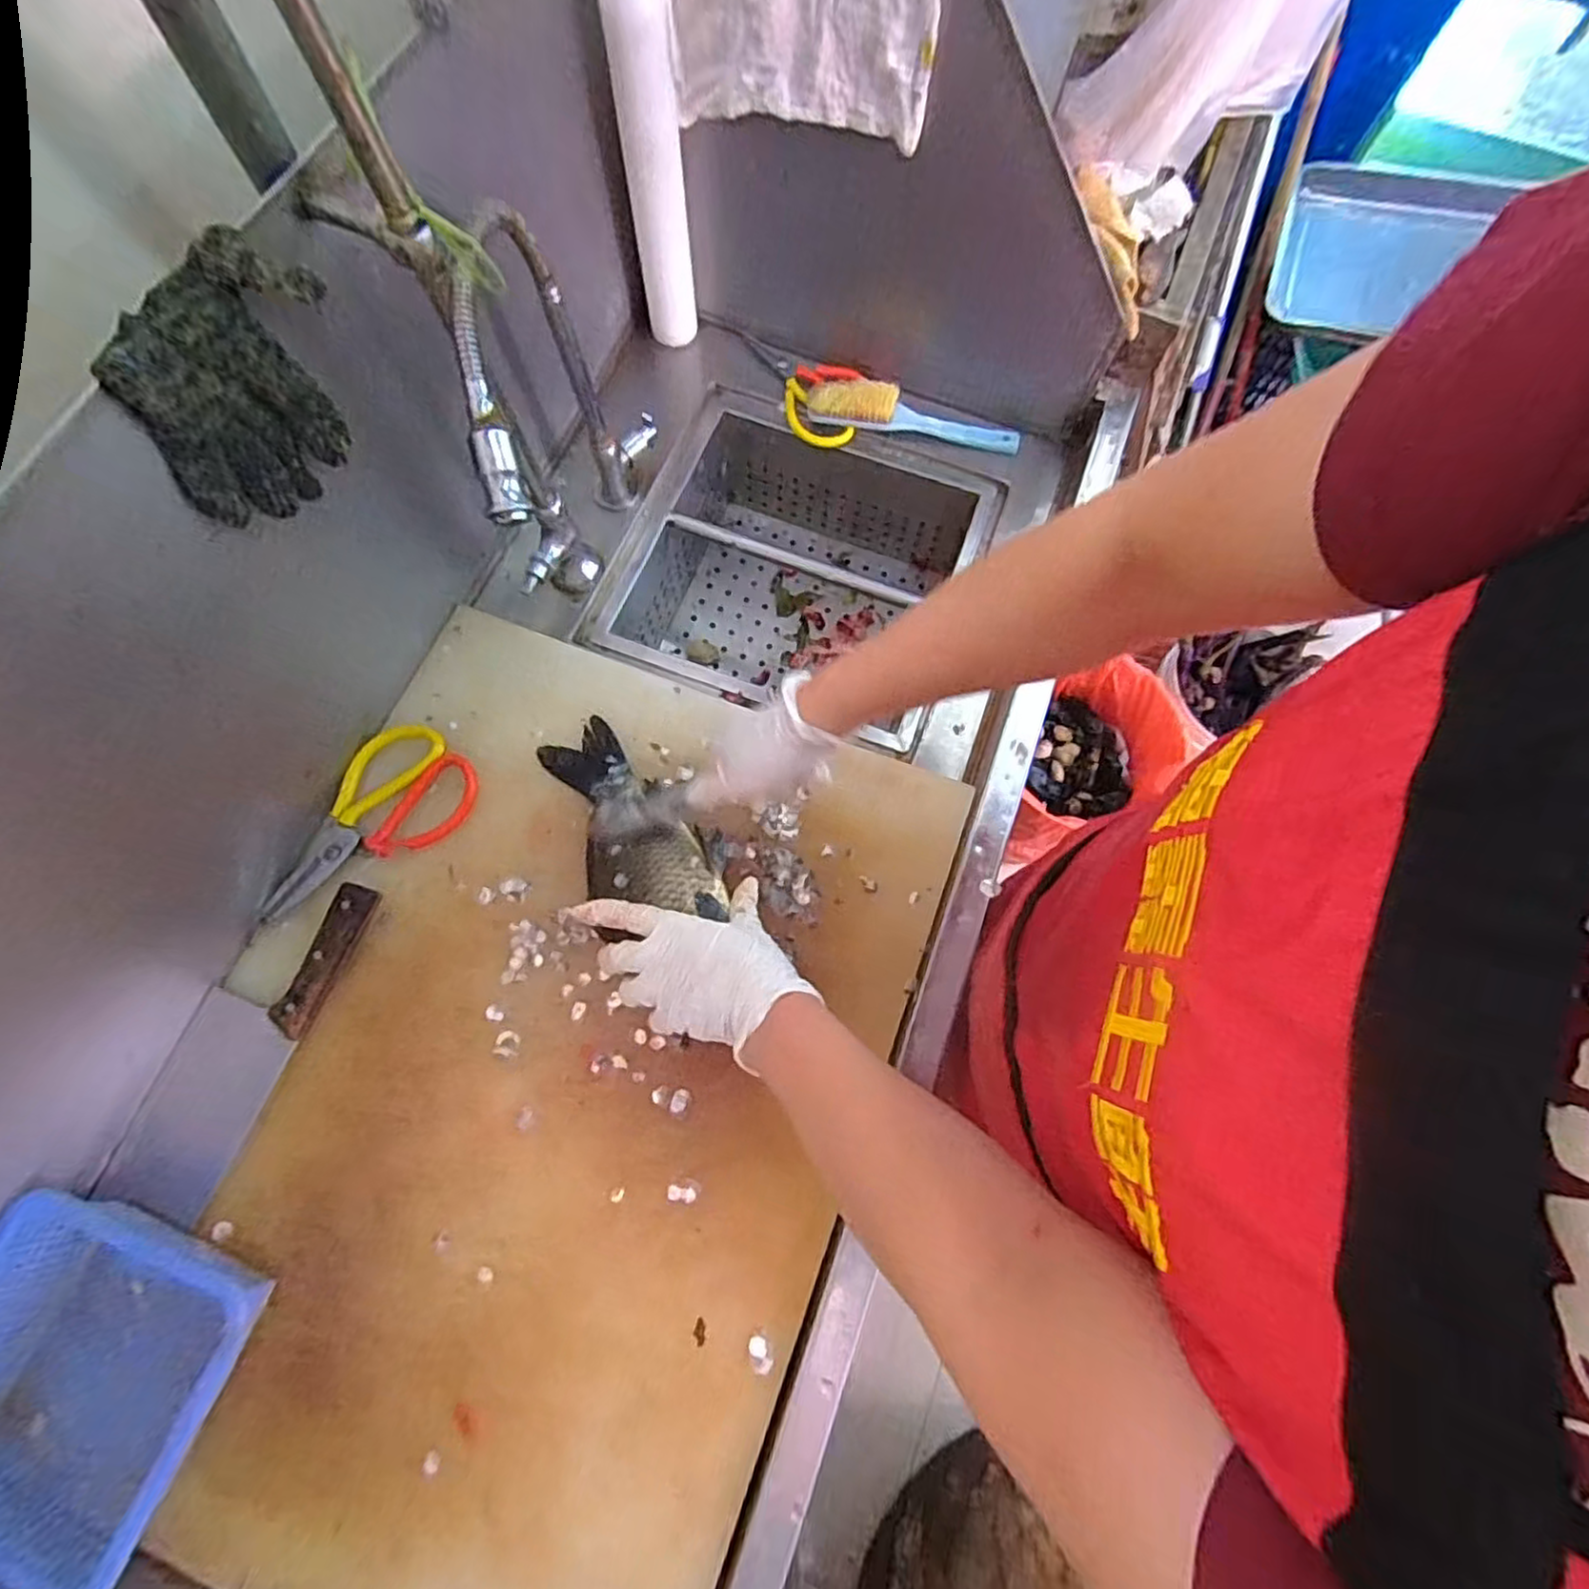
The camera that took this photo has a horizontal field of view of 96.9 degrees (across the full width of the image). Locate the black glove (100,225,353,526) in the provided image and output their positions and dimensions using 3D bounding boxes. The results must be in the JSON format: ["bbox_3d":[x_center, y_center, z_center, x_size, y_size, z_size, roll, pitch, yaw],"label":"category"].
[{"bbox_3d":[-0.310,-0.227,0.401,0.028,0.111,0.124,27,74,6],"label":"black glove"}]

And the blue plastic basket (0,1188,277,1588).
[{"bbox_3d":[-0.458,0.371,0.457,0.173,0.079,0.168,19,73,4],"label":"blue plastic basket"}]

